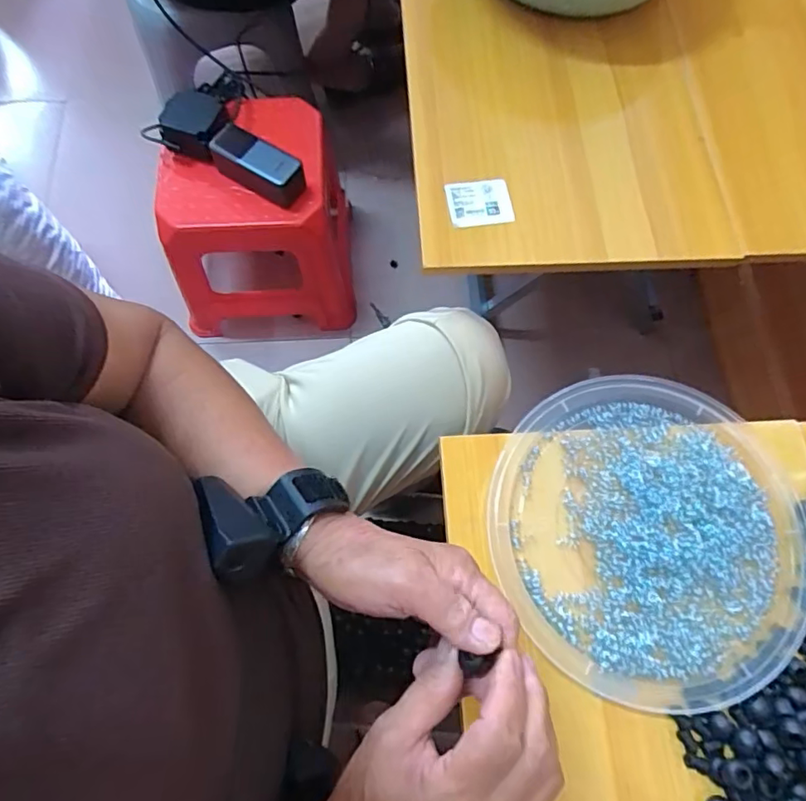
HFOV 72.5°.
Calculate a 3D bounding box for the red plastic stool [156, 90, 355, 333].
[{"bbox_3d":[-0.239,-0.290,0.928,0.269,0.290,0.245,-7,71,-4],"label":"red plastic stool"}]

